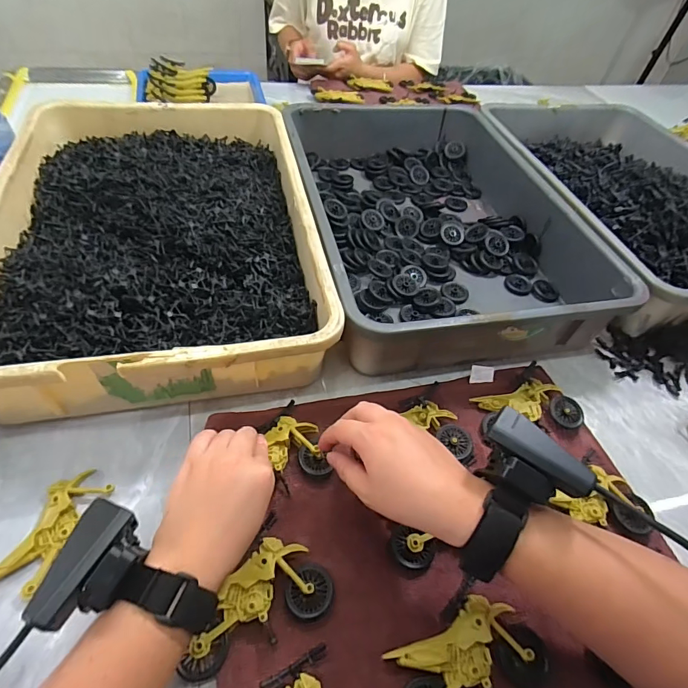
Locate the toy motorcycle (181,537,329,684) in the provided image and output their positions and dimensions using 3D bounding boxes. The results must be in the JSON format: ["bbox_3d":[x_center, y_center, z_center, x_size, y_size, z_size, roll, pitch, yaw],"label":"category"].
[{"bbox_3d":[-0.068,0.194,0.321,0.111,0.022,0.061,-20,56,-20],"label":"toy motorcycle"}]

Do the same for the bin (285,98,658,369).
[{"bbox_3d":[0.121,-0.202,0.619,0.355,0.089,0.513,-8,52,-12],"label":"bin"}]

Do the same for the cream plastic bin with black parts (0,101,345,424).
[{"bbox_3d":[-0.225,-0.153,0.538,0.350,0.094,0.517,-7,52,-11],"label":"cream plastic bin with black parts"}]

